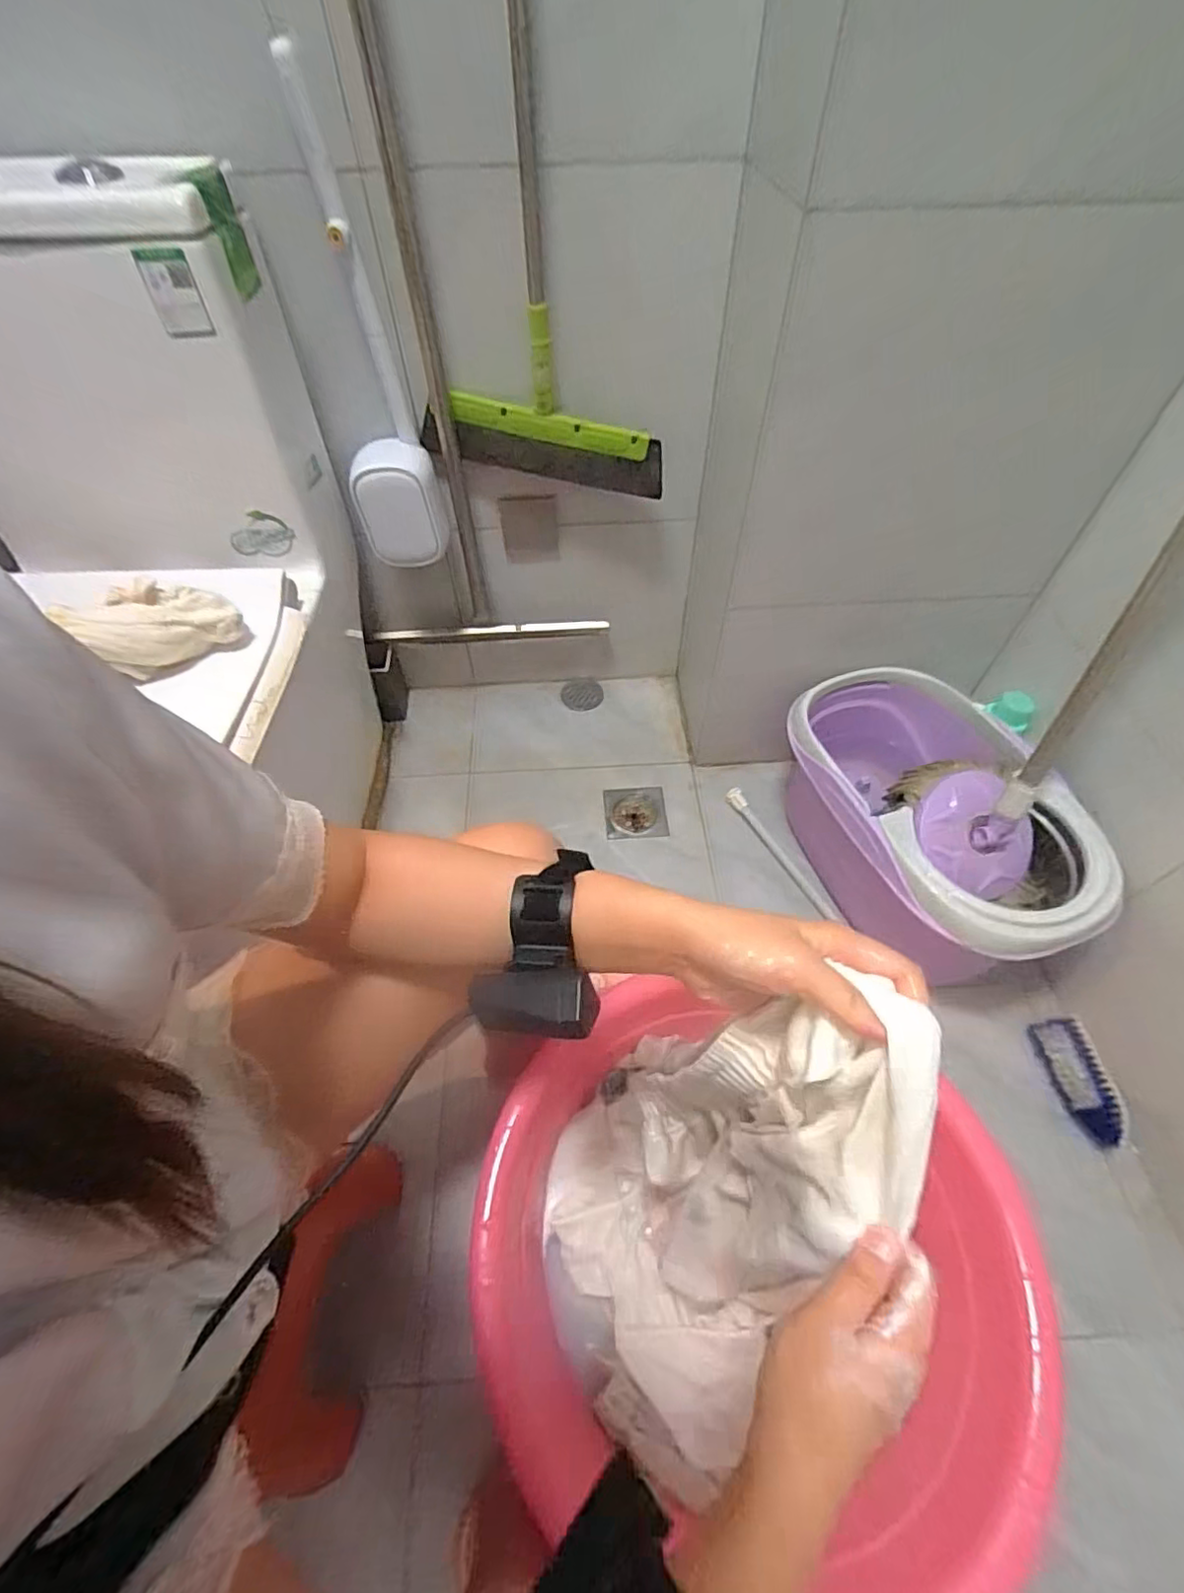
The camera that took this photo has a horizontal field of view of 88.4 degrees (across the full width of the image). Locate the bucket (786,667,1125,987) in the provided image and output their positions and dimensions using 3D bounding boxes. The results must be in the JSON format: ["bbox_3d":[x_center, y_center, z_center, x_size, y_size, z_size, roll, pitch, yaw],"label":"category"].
[{"bbox_3d":[0.448,0.027,0.820,0.284,0.272,0.428,-17,55,-12],"label":"bucket"}]

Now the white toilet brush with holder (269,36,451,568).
[{"bbox_3d":[-0.263,-0.484,0.704,0.111,0.438,0.109,-22,56,-15],"label":"white toilet brush with holder"}]

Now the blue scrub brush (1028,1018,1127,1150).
[{"bbox_3d":[0.581,0.336,0.721,0.046,0.053,0.137,-8,54,-5],"label":"blue scrub brush"}]

